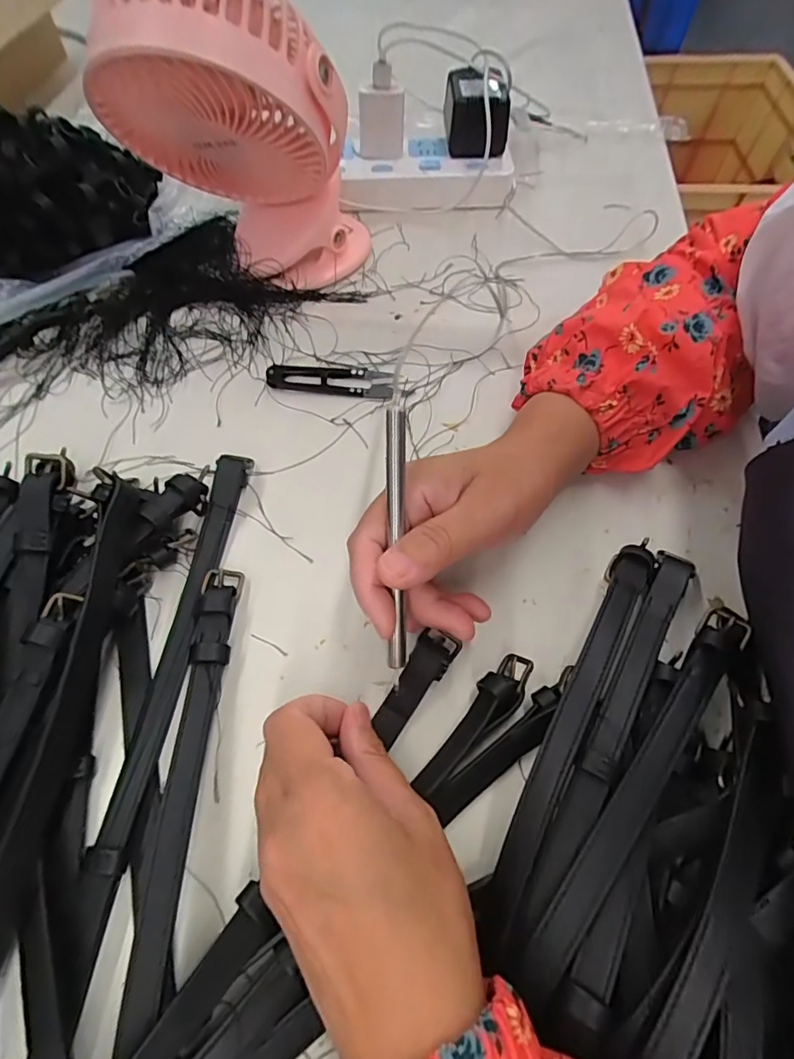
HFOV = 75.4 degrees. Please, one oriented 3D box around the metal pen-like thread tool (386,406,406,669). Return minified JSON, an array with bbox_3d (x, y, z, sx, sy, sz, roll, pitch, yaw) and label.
[{"bbox_3d":[0.000,0.006,0.239,0.009,0.006,0.123,0,102,-2],"label":"metal pen-like thread tool"}]

